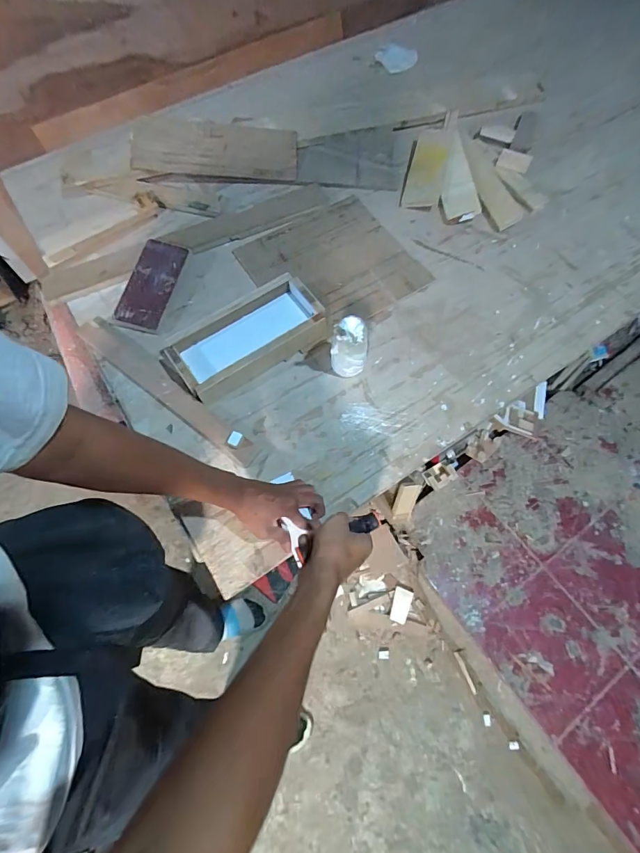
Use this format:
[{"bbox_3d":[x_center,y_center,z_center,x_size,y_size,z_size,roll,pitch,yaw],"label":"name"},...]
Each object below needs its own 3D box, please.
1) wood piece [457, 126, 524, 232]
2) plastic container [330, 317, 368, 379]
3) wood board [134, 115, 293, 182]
[{"bbox_3d":[0.384,-0.576,0.891,0.073,0.025,0.286,-18,68,-6],"label":"wood piece"},{"bbox_3d":[0.052,-0.143,0.683,0.063,0.111,0.064,9,67,5],"label":"plastic container"},{"bbox_3d":[-0.245,-0.651,0.909,0.374,0.022,0.142,3,87,-7],"label":"wood board"}]

